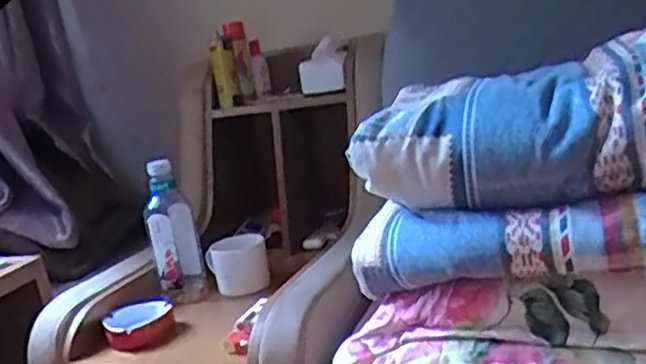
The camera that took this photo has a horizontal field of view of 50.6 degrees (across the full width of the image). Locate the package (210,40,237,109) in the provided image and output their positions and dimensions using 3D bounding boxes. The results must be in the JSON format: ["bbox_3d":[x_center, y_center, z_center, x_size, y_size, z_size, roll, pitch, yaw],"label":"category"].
[{"bbox_3d":[-0.203,-0.222,1.404,0.041,0.131,0.030,-8,12,-3],"label":"package"}]

